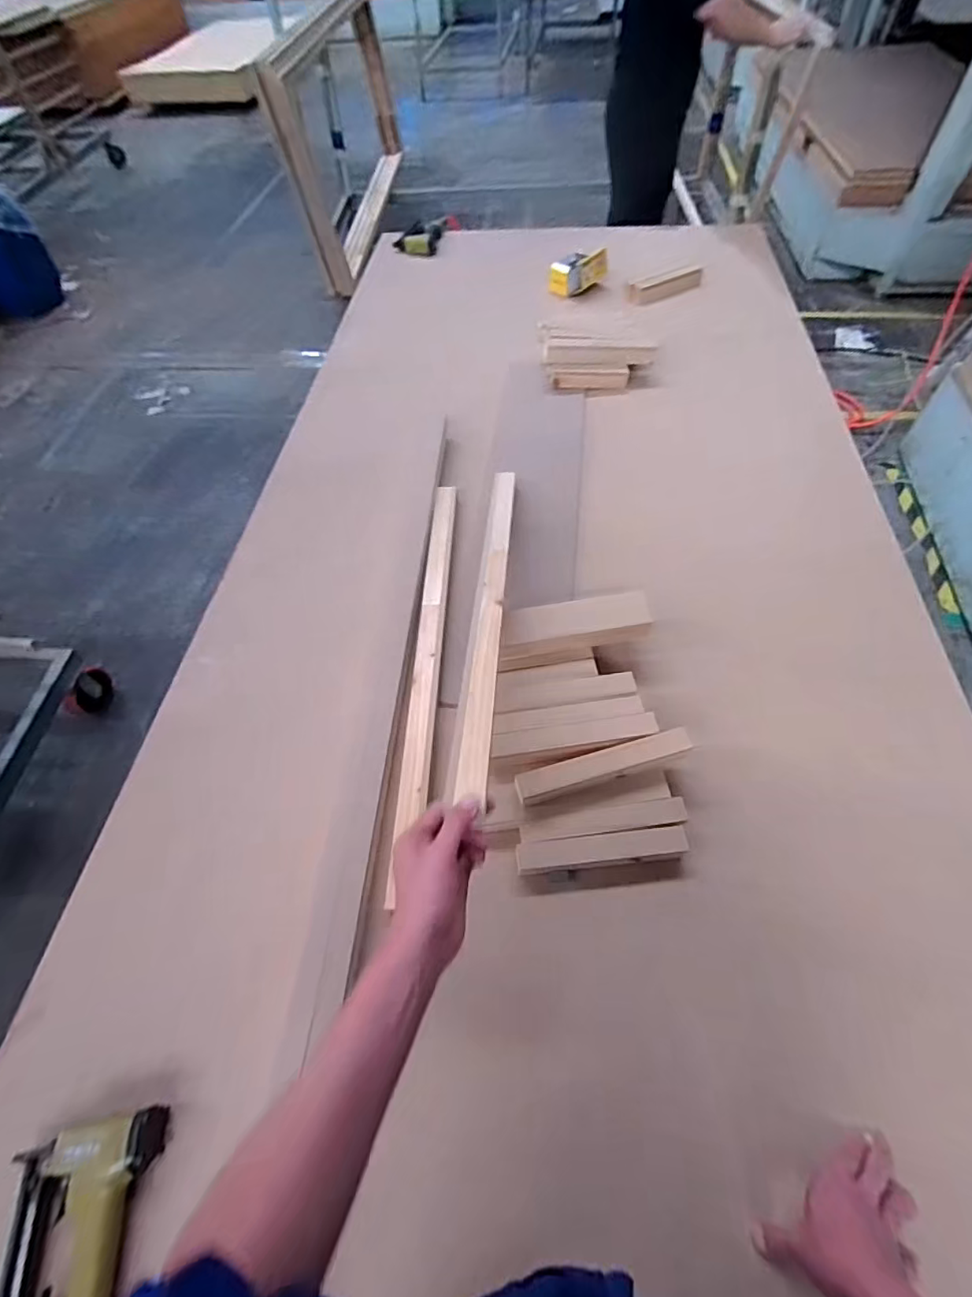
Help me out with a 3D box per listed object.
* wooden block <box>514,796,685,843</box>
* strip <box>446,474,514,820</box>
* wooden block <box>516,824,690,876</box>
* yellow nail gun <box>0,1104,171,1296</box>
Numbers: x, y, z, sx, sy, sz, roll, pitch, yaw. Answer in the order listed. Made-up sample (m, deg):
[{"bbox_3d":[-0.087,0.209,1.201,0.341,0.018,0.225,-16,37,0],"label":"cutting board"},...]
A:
[{"bbox_3d":[0.148,0.221,0.689,0.207,0.020,0.030,-7,57,-2],"label":"wooden block"},{"bbox_3d":[0.009,-0.093,0.763,0.037,0.019,0.691,2,42,4],"label":"strip"},{"bbox_3d":[0.146,0.256,0.684,0.211,0.030,0.036,-7,57,-1],"label":"wooden block"},{"bbox_3d":[-0.391,0.565,0.505,0.135,0.035,0.195,-7,57,-2],"label":"yellow nail gun"}]

